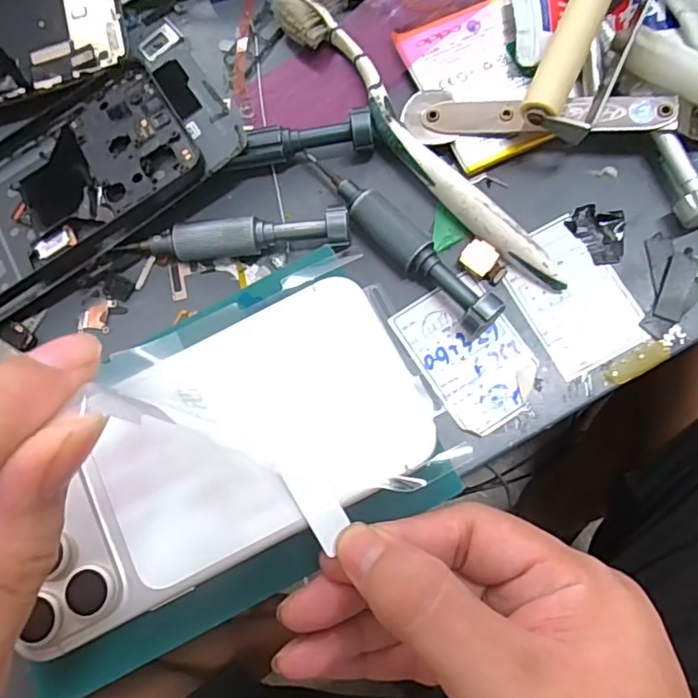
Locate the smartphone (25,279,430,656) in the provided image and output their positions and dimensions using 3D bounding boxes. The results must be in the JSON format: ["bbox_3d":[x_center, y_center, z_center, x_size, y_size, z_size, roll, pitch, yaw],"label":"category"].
[{"bbox_3d":[-0.048,0.036,0.201,0.146,0.014,0.077,-27,74,-6],"label":"smartphone"}]

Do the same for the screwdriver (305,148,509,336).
[{"bbox_3d":[0.021,-0.046,0.233,0.017,0.013,0.101,-41,76,-5],"label":"screwdriver"}]

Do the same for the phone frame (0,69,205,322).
[{"bbox_3d":[-0.143,-0.059,0.249,0.159,0.008,0.083,-38,70,-1],"label":"phone frame"}]

